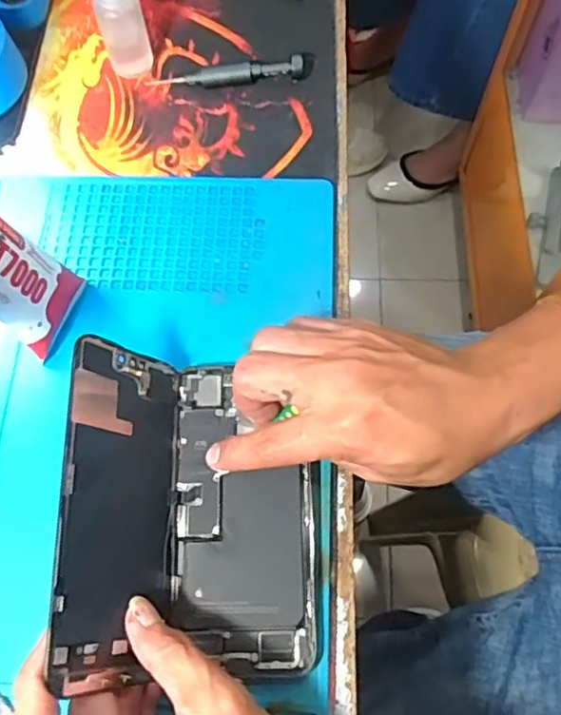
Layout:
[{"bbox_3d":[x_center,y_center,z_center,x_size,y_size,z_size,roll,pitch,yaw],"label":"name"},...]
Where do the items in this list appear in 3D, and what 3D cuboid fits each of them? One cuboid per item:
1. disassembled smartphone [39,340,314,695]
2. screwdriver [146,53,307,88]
[{"bbox_3d":[-0.040,0.071,0.303,0.112,0.070,0.153,-2,69,1],"label":"disassembled smartphone"},{"bbox_3d":[-0.037,-0.201,0.438,0.111,0.016,0.017,-7,69,-1],"label":"screwdriver"}]

